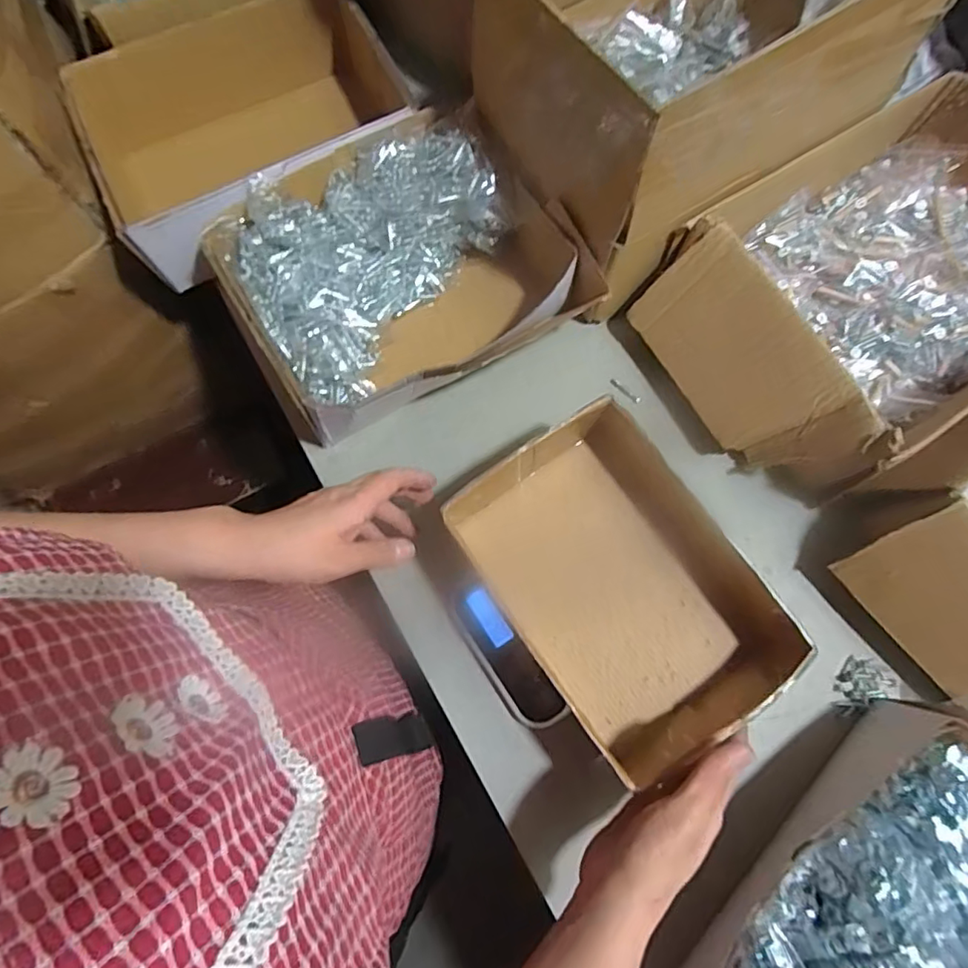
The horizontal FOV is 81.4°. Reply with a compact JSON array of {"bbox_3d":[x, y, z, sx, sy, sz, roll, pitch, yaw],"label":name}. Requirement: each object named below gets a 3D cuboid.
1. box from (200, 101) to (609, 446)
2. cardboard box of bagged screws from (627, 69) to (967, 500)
[{"bbox_3d":[-0.083,-0.198,0.549,0.288,0.108,0.263,-32,77,-7],"label":"box"},{"bbox_3d":[0.356,-0.174,0.515,0.362,0.099,0.254,-31,77,-6],"label":"cardboard box of bagged screws"}]

